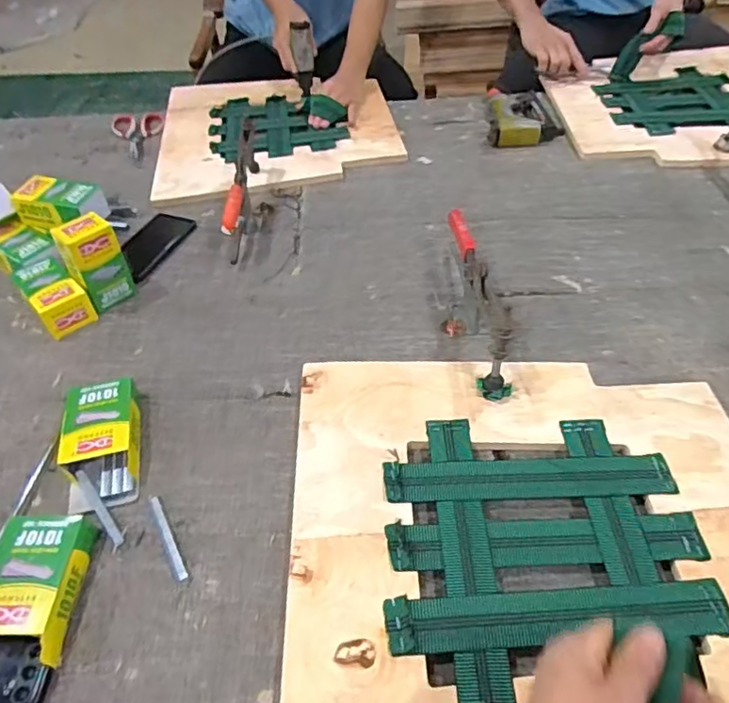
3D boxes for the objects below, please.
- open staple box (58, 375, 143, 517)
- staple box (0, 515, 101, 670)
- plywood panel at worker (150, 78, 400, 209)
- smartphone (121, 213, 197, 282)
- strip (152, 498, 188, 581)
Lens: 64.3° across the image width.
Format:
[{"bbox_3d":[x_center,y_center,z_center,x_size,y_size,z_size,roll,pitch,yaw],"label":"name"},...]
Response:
[{"bbox_3d":[-0.295,0.099,0.651,0.080,0.037,0.157,-12,47,-8],"label":"open staple box"},{"bbox_3d":[-0.310,0.216,0.541,0.086,0.035,0.130,-2,46,1],"label":"staple box"},{"bbox_3d":[-0.175,-0.458,1.180,0.460,0.027,0.448,-8,49,-4],"label":"plywood panel at worker"},{"bbox_3d":[-0.348,-0.175,0.945,0.089,0.011,0.166,15,49,17],"label":"smartphone"},{"bbox_3d":[-0.198,0.186,0.585,0.010,0.004,0.101,-24,49,-19],"label":"strip"}]

